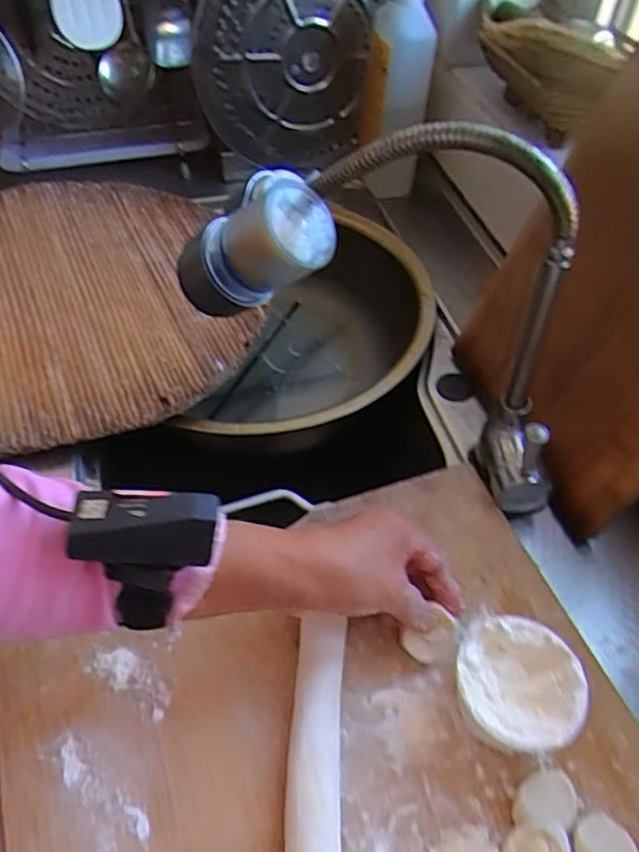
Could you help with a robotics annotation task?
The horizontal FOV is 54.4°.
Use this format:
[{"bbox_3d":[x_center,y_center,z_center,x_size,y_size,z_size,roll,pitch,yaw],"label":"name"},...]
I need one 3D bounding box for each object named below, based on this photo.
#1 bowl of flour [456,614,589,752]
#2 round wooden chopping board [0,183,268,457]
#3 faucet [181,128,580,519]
[{"bbox_3d":[0.119,0.166,0.394,0.073,0.062,0.071,1,51,-1],"label":"bowl of flour"},{"bbox_3d":[-0.289,-0.135,0.659,0.372,0.021,0.397,1,51,-2],"label":"round wooden chopping board"},{"bbox_3d":[0.054,-0.080,0.459,0.296,0.262,0.103,13,52,8],"label":"faucet"}]

